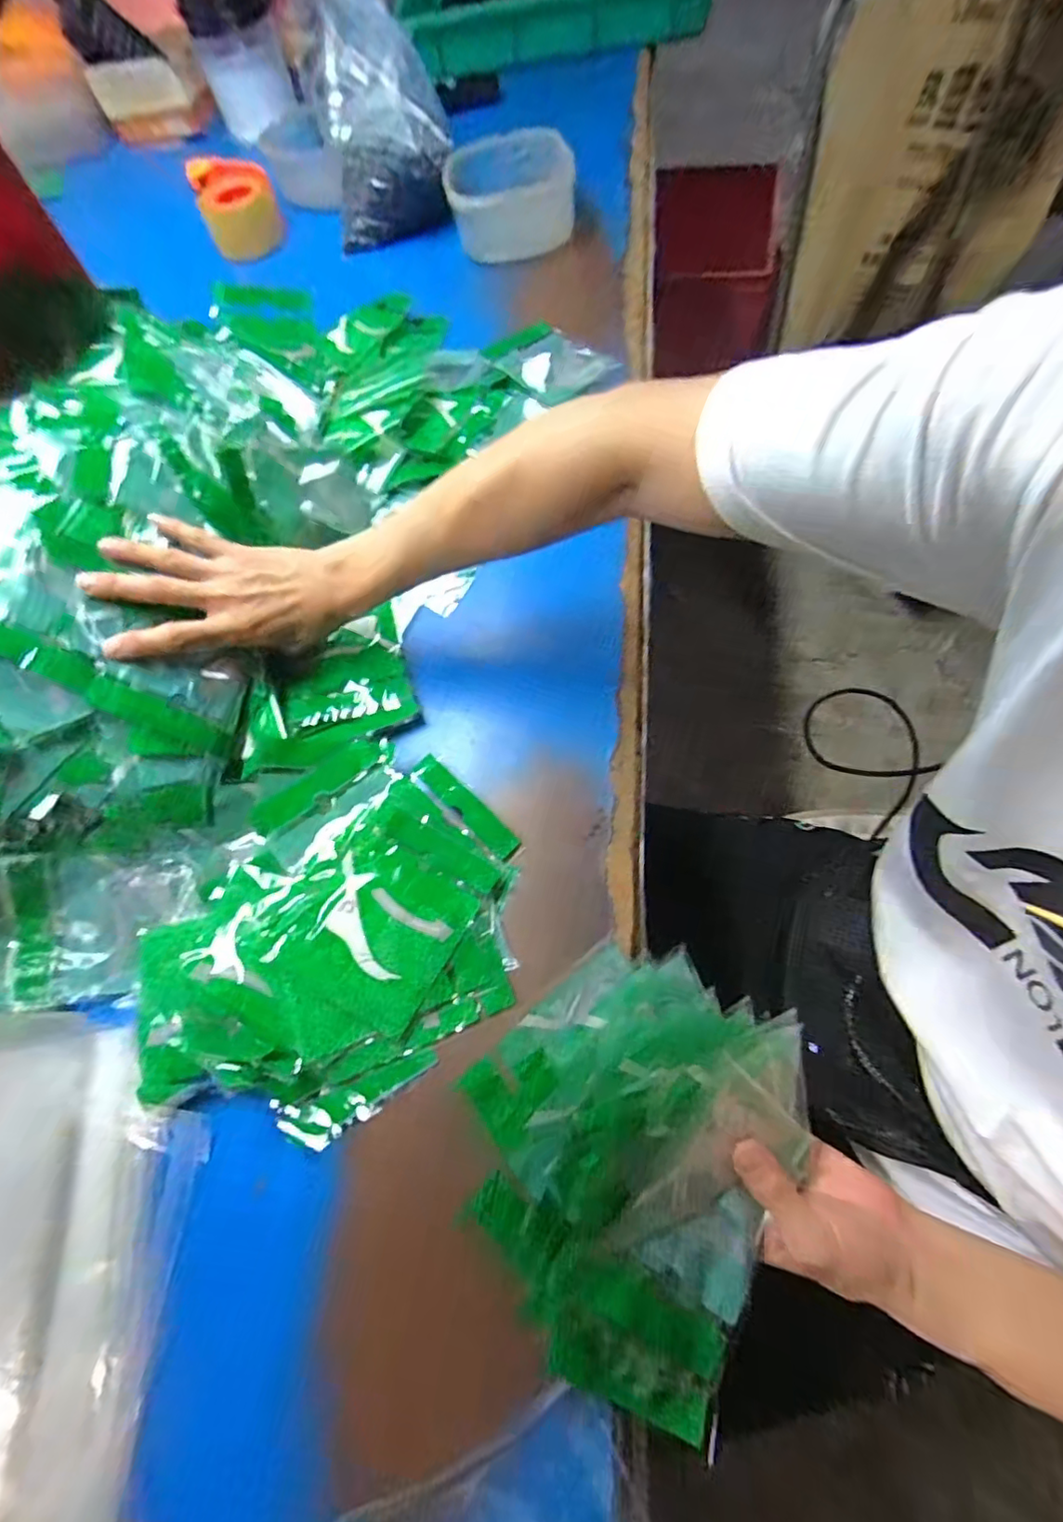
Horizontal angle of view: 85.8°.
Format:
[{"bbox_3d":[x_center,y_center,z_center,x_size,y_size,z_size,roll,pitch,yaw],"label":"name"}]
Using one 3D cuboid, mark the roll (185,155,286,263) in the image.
[{"bbox_3d":[-0.441,-0.835,0.858,0.109,0.073,0.132,-25,66,-5],"label":"roll"}]

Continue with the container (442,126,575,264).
[{"bbox_3d":[-0.028,-0.750,0.759,0.163,0.114,0.103,-7,66,3],"label":"container"}]

